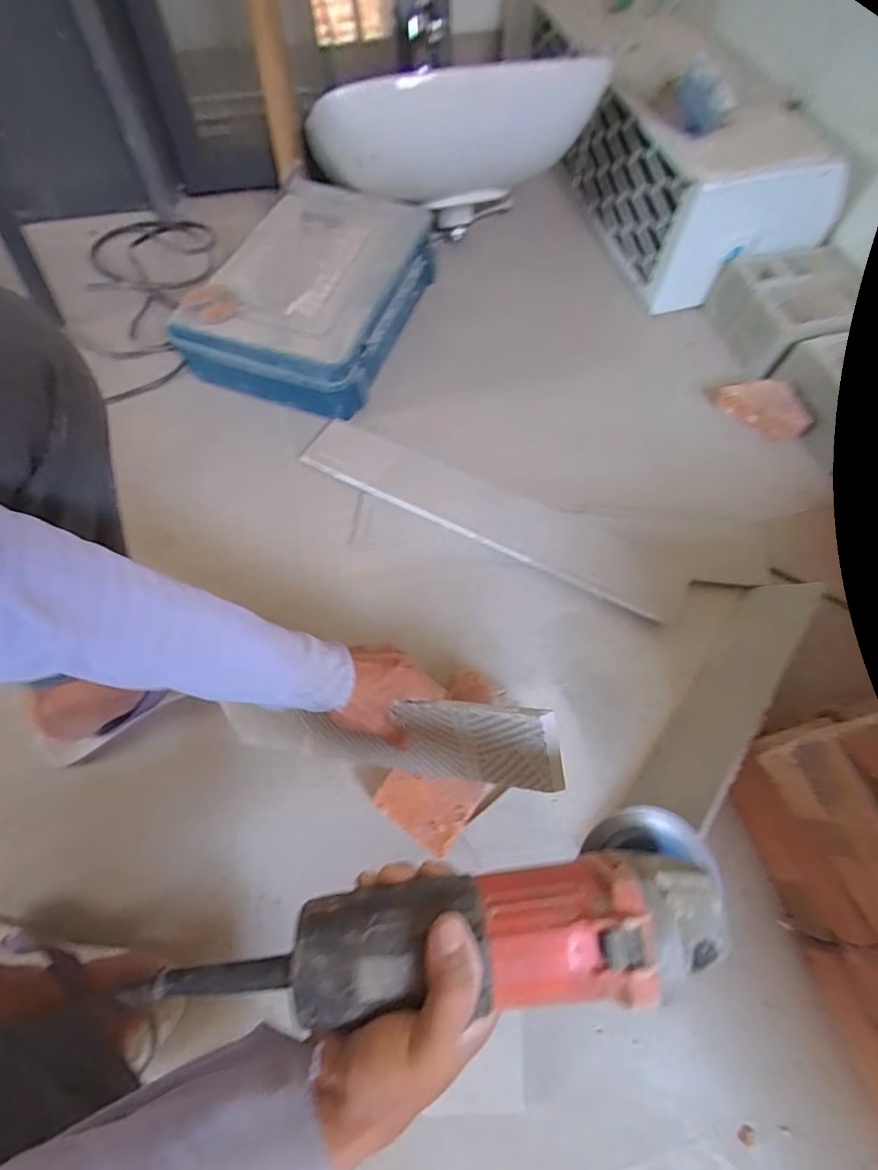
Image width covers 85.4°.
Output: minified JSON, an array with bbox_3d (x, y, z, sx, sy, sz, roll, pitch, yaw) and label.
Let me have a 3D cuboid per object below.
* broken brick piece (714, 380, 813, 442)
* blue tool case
[{"bbox_3d":[0.539,-0.295,0.785,0.140,0.050,0.069,37,71,16],"label":"broken brick piece"},{"bbox_3d":[-0.209,-0.499,0.819,0.311,0.119,0.404,15,66,7],"label":"blue tool case"}]

